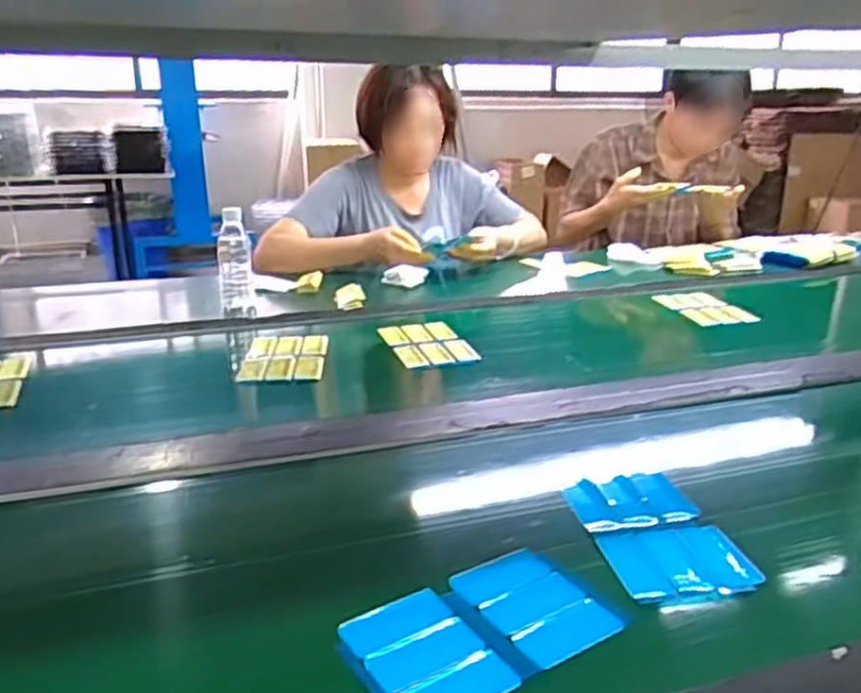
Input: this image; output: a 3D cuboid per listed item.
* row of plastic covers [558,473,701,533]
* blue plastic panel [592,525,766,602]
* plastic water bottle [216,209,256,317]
[{"bbox_3d":[0.195,0.151,0.734,0.120,0.008,0.097,-5,19,-14],"label":"row of plastic covers"},{"bbox_3d":[0.216,0.186,0.641,0.120,0.009,0.101,-2,19,-6],"label":"blue plastic panel"},{"bbox_3d":[-0.361,-0.156,1.375,0.060,0.193,0.052,-5,19,-13],"label":"plastic water bottle"}]

